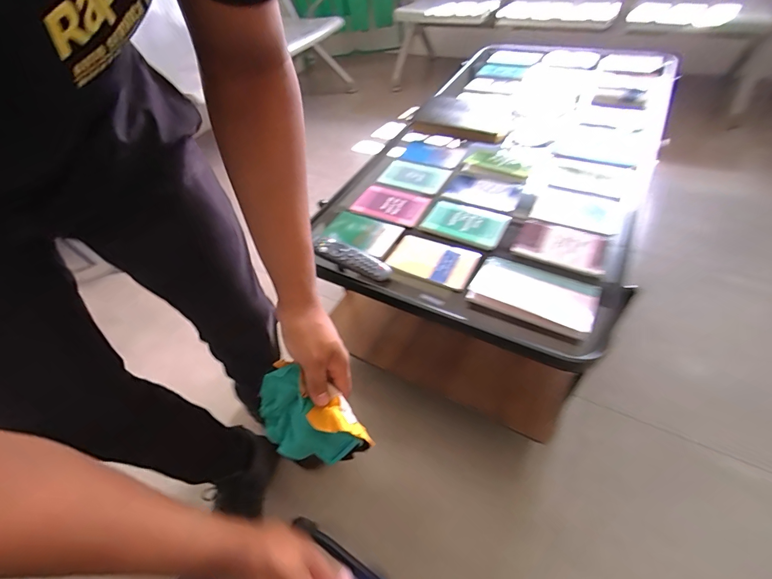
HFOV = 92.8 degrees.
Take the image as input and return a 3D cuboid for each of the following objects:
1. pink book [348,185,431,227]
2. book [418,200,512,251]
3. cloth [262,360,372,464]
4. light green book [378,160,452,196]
[{"bbox_3d":[0.009,-0.184,0.785,0.159,0.016,0.099,23,56,24],"label":"pink book"},{"bbox_3d":[0.155,-0.133,0.721,0.154,0.007,0.103,24,57,24],"label":"book"},{"bbox_3d":[-0.103,0.162,0.446,0.137,0.131,0.031,41,35,3],"label":"cloth"},{"bbox_3d":[0.064,-0.265,0.853,0.156,0.022,0.088,26,58,26],"label":"light green book"}]

